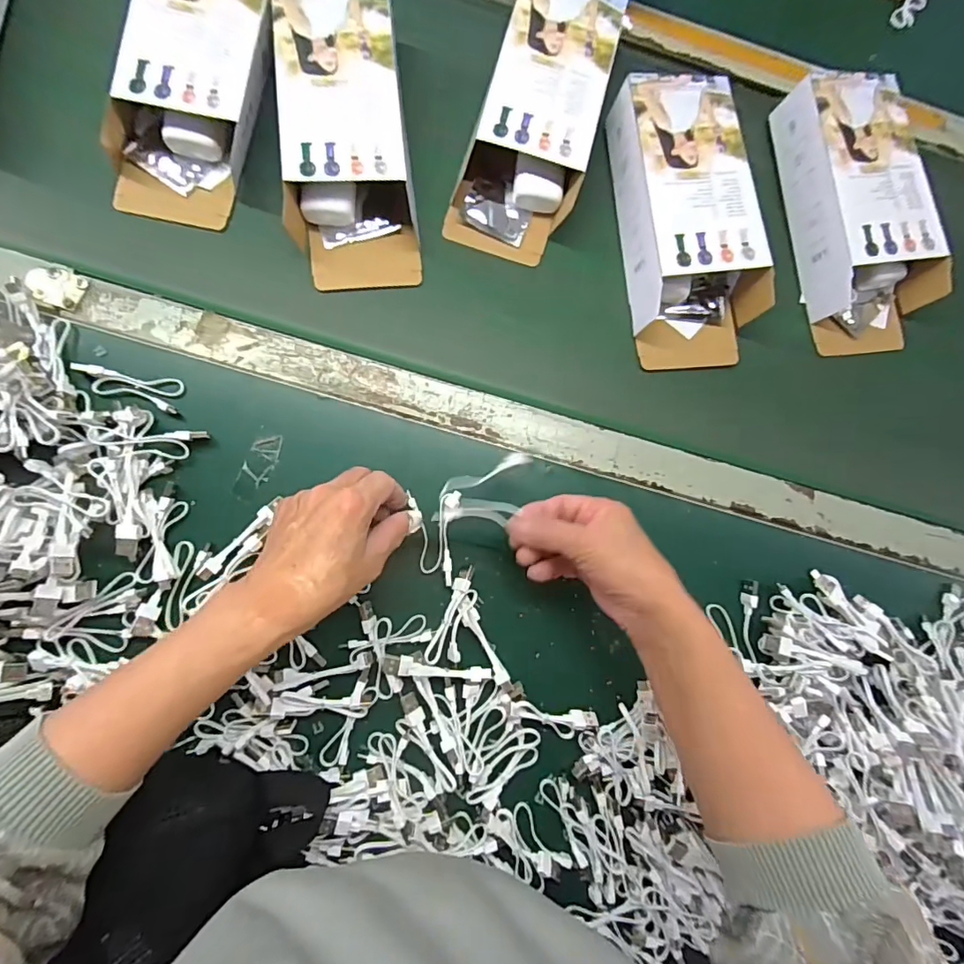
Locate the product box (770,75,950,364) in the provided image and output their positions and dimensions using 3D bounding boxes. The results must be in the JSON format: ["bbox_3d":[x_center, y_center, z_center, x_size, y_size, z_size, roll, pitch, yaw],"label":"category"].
[{"bbox_3d":[0.363,-0.256,0.483,0.108,0.055,0.250,-8,83,-1],"label":"product box"}]

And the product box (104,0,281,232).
[{"bbox_3d":[-0.237,-0.351,0.429,0.113,0.062,0.255,13,83,2],"label":"product box"}]

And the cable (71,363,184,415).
[{"bbox_3d":[-0.276,-0.077,0.397,0.075,0.017,0.028,18,83,-10],"label":"cable"}]

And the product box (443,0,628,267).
[{"bbox_3d":[0.055,-0.333,0.461,0.103,0.054,0.252,19,83,2],"label":"product box"}]

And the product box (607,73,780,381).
[{"bbox_3d":[0.188,-0.235,0.464,0.111,0.059,0.251,-6,83,-1],"label":"product box"}]

